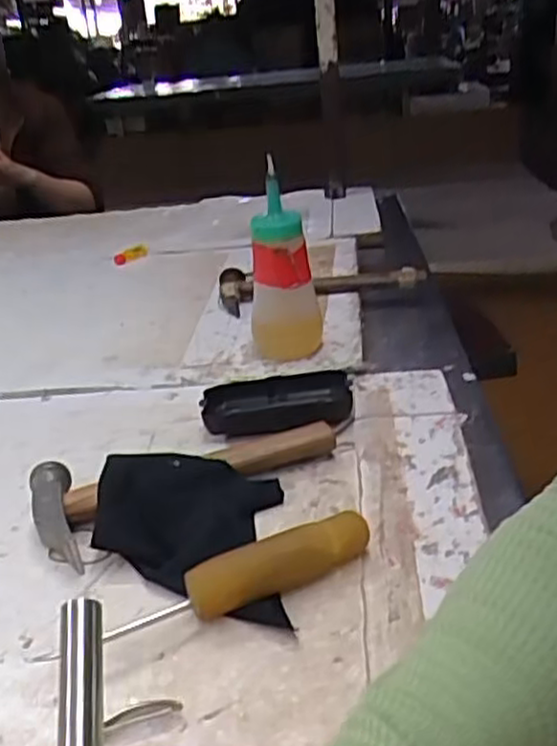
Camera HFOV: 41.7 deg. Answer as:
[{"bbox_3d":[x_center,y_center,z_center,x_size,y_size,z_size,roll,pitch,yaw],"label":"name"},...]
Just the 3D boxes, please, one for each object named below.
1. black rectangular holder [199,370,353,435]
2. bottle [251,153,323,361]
[{"bbox_3d":[-0.001,0.024,0.567,0.110,0.027,0.061,-5,25,2],"label":"black rectangular holder"},{"bbox_3d":[0.004,-0.083,0.659,0.056,0.161,0.056,-6,25,1],"label":"bottle"}]

